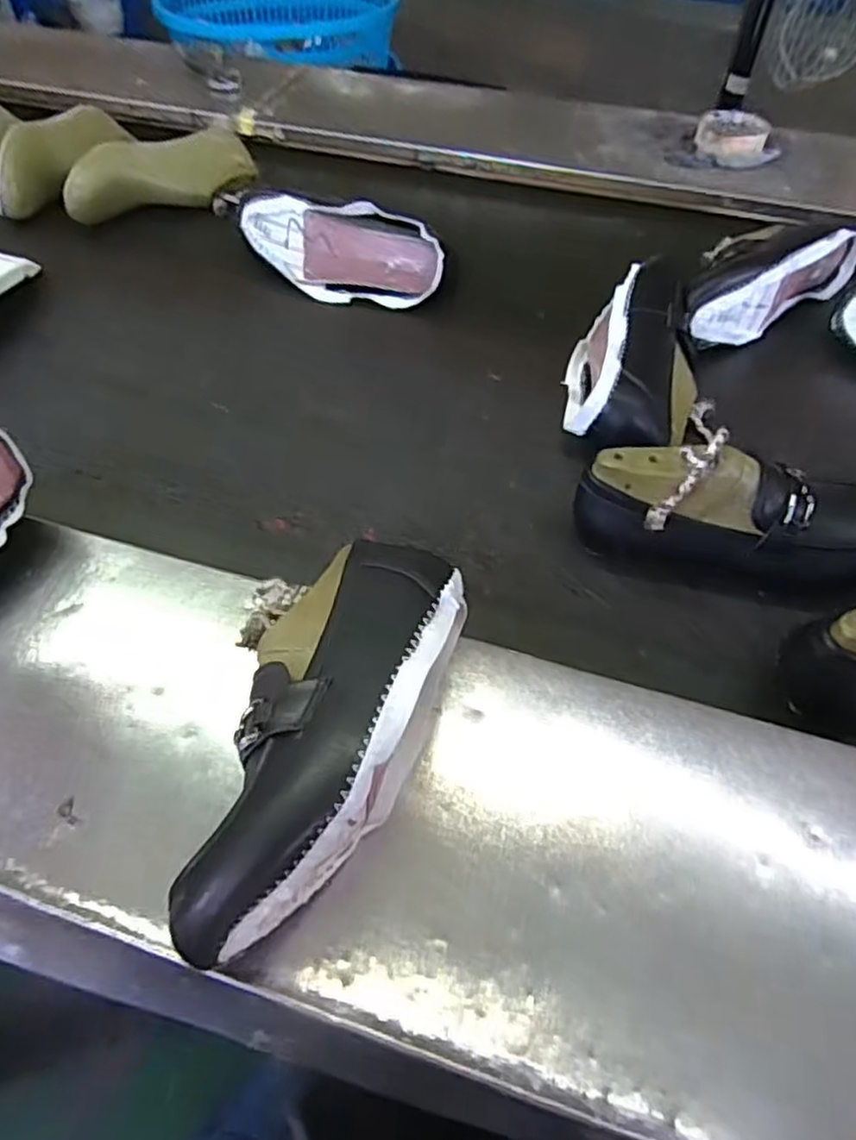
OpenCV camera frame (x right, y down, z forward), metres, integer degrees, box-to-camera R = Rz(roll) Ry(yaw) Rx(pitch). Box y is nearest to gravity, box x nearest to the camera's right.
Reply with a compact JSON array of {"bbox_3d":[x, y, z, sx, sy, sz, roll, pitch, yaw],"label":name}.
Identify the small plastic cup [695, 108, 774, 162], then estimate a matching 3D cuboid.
[{"bbox_3d":[0.380,-0.544,0.868,0.082,0.034,0.092,22,57,15],"label":"small plastic cup"}]

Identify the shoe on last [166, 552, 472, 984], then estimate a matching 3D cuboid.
[{"bbox_3d":[-0.065,0.084,0.379,0.116,0.088,0.231,16,56,11],"label":"shoe on last"}]

